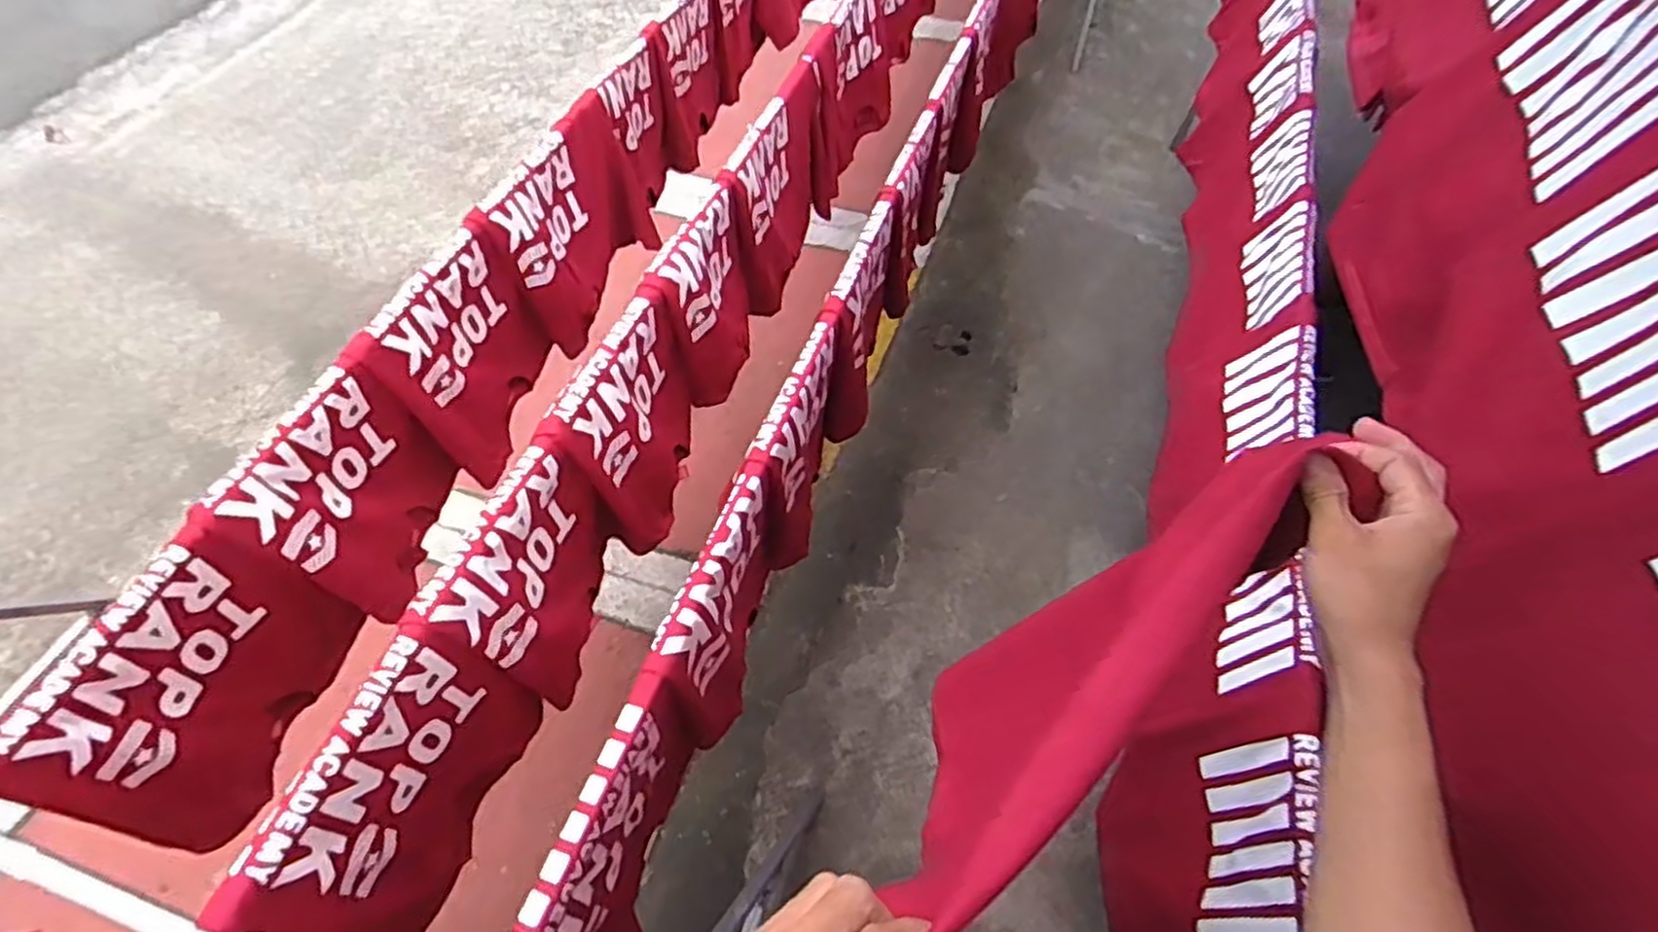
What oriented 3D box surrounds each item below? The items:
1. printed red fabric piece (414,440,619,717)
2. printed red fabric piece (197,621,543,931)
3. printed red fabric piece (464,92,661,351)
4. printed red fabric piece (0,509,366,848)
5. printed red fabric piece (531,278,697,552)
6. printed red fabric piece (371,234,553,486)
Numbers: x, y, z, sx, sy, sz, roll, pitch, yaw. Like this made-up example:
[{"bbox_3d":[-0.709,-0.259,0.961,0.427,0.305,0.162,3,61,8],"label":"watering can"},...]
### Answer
[{"bbox_3d":[-0.375,0.139,0.996,0.069,0.316,0.260,14,57,2],"label":"printed red fabric piece"},{"bbox_3d":[-0.471,0.369,0.861,0.060,0.318,0.309,20,58,6],"label":"printed red fabric piece"},{"bbox_3d":[-0.466,-0.445,1.414,0.079,0.315,0.368,19,59,11],"label":"printed red fabric piece"},{"bbox_3d":[-0.755,0.271,0.935,0.053,0.331,0.328,17,58,4],"label":"printed red fabric piece"},{"bbox_3d":[-0.289,-0.066,1.163,0.093,0.322,0.292,14,57,2],"label":"printed red fabric piece"},{"bbox_3d":[-0.583,-0.178,1.235,0.064,0.319,0.296,10,58,6],"label":"printed red fabric piece"}]

